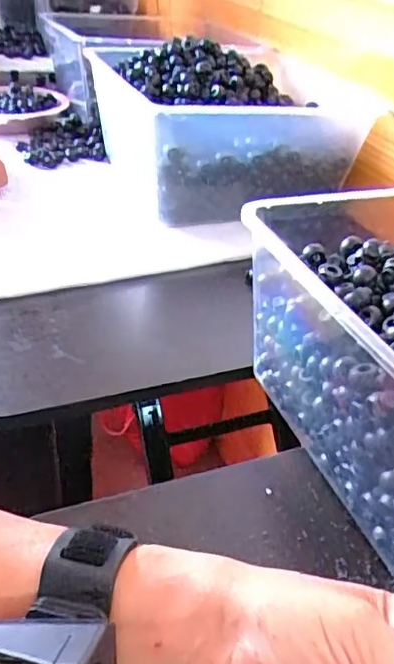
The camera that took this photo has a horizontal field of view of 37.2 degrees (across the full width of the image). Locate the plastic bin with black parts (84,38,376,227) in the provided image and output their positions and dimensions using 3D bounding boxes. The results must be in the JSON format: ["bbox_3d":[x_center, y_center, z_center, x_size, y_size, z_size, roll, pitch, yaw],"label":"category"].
[{"bbox_3d":[0.016,-0.276,0.779,0.264,0.158,0.292,-12,39,-22],"label":"plastic bin with black parts"}]

